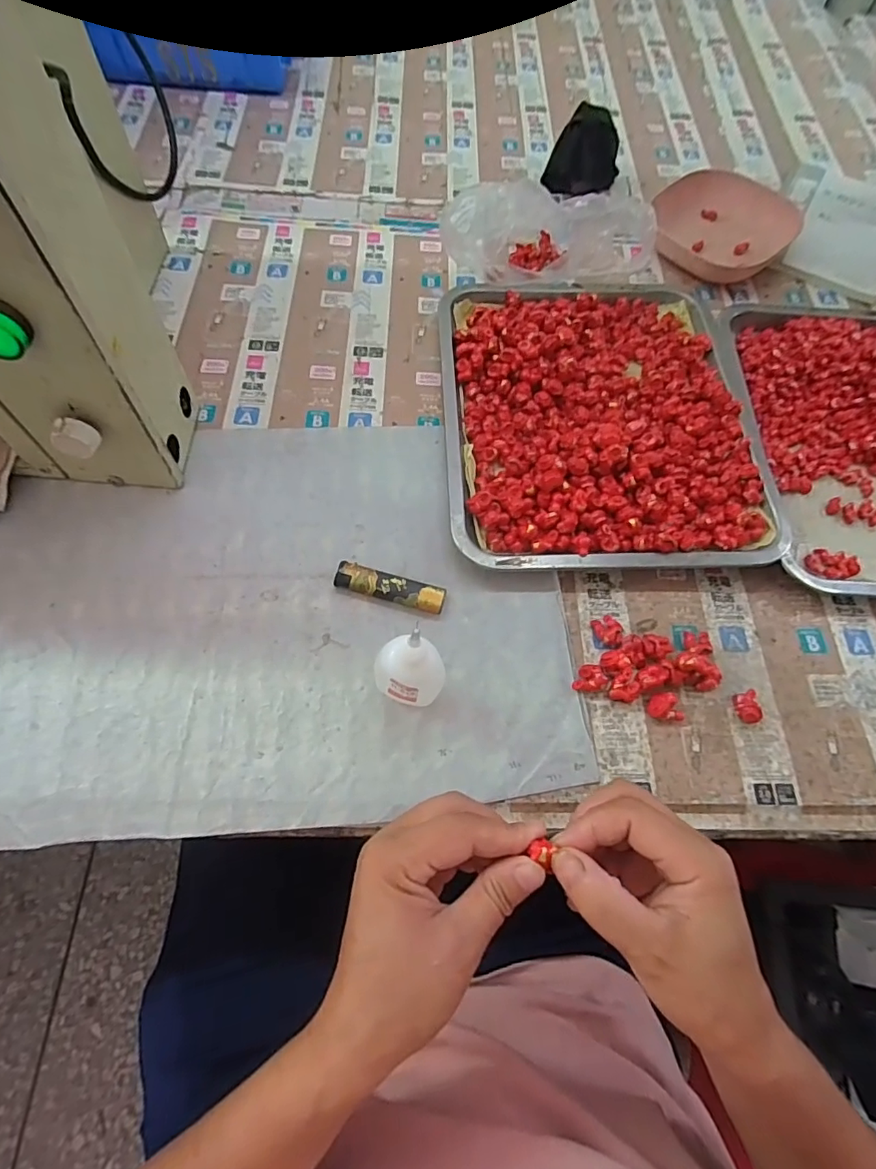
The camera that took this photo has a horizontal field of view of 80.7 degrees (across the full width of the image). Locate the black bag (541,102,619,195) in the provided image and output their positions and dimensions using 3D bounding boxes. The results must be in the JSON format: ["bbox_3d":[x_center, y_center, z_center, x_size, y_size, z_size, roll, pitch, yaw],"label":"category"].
[{"bbox_3d":[0.166,-0.484,0.581,0.077,0.064,0.072,16,67,4],"label":"black bag"}]

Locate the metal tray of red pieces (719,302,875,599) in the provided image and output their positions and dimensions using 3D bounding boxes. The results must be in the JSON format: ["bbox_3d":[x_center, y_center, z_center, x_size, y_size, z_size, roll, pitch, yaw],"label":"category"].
[{"bbox_3d":[0.380,-0.140,0.453,0.212,0.034,0.327,3,66,-2],"label":"metal tray of red pieces"}]

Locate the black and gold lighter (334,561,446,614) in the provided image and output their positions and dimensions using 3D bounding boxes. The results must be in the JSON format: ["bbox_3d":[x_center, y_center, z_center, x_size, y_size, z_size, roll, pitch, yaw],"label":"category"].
[{"bbox_3d":[-0.034,0.002,0.375,0.079,0.012,0.020,14,66,3],"label":"black and gold lighter"}]

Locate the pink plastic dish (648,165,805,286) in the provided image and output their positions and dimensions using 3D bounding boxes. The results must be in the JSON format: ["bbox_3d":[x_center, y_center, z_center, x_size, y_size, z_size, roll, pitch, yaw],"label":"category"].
[{"bbox_3d":[0.303,-0.387,0.554,0.142,0.029,0.157,30,68,10],"label":"pink plastic dish"}]

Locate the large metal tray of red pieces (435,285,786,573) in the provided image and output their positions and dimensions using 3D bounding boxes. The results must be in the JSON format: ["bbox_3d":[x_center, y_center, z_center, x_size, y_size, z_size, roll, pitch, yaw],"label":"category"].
[{"bbox_3d":[0.135,-0.154,0.444,0.257,0.034,0.306,-1,66,-4],"label":"large metal tray of red pieces"}]

